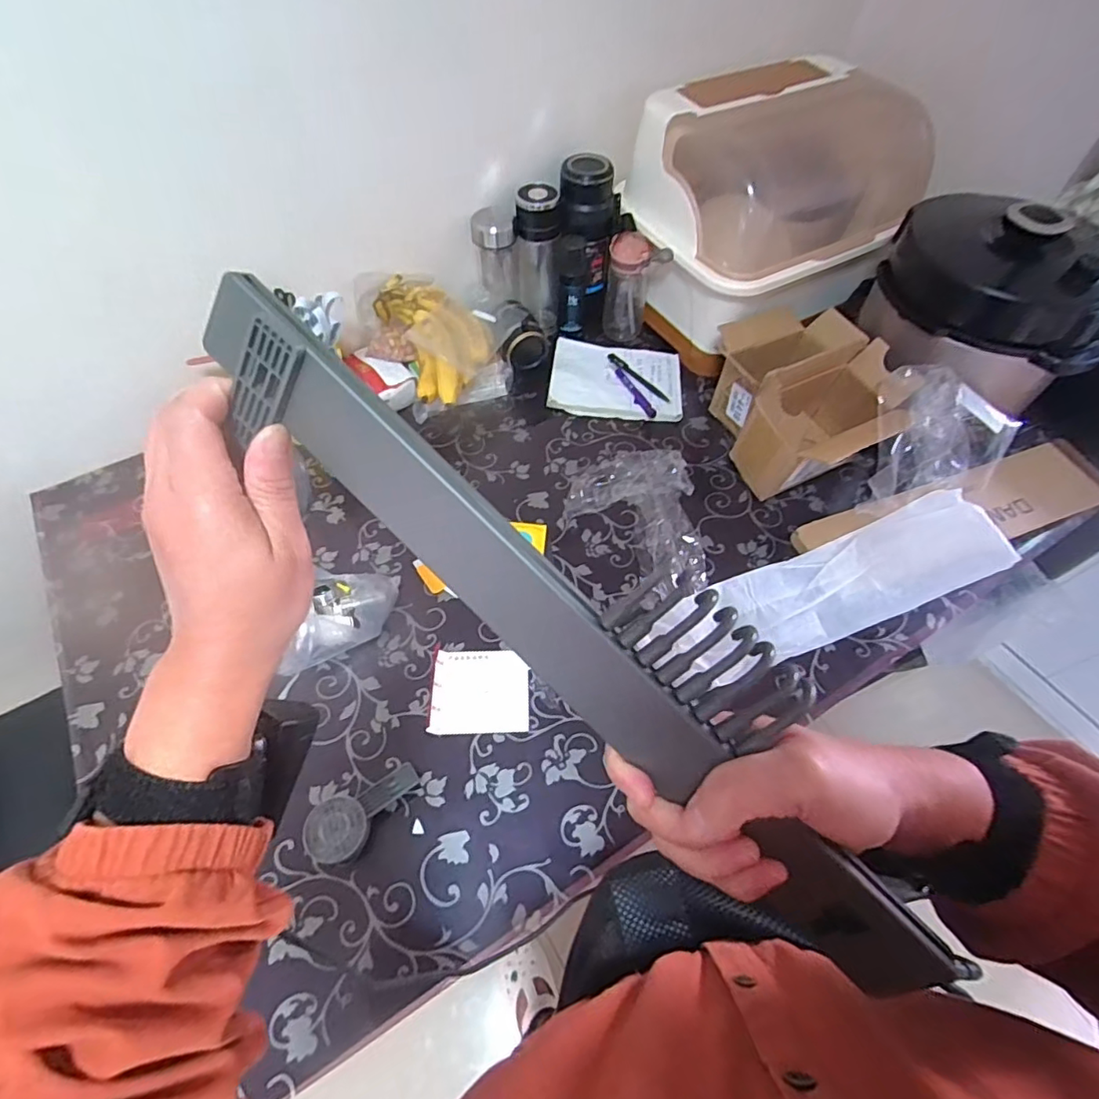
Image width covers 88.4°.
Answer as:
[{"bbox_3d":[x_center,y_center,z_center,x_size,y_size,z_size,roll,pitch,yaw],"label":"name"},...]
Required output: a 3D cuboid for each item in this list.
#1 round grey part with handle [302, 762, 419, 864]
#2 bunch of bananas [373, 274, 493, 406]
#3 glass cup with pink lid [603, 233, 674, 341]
[{"bbox_3d":[-0.185,0.269,0.572,0.115,0.029,0.055,-25,61,-16],"label":"round grey part with handle"},{"bbox_3d":[-0.158,-0.317,0.833,0.140,0.087,0.201,-25,61,-16],"label":"bunch of bananas"},{"bbox_3d":[0.136,-0.418,0.928,0.082,0.169,0.069,-2,57,-2],"label":"glass cup with pink lid"}]

